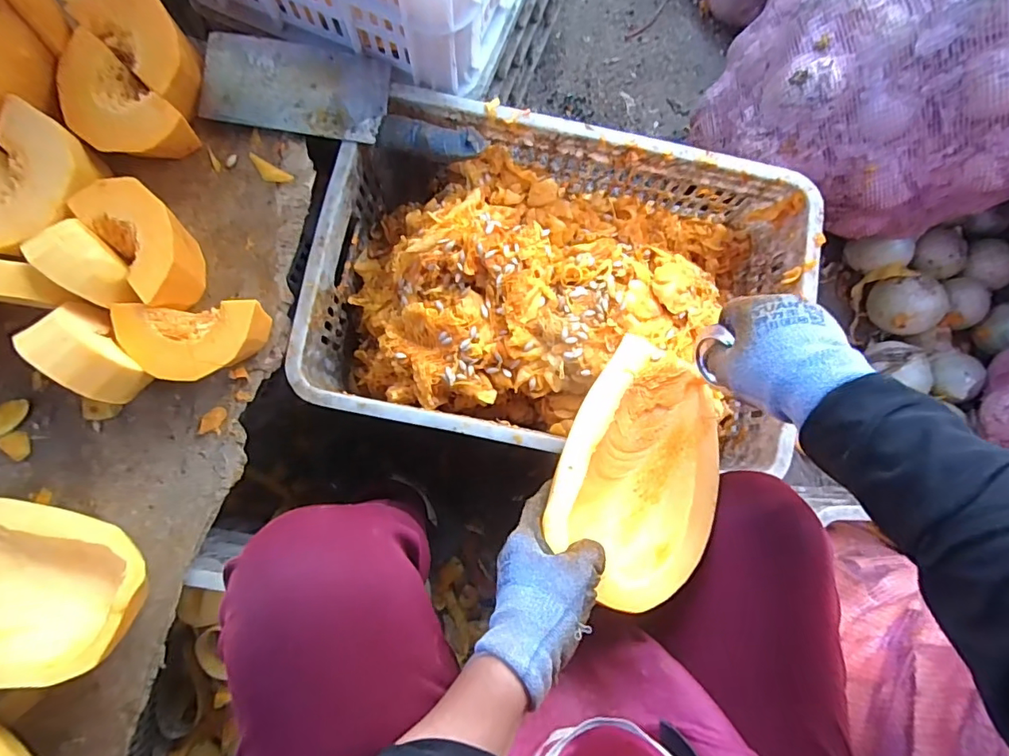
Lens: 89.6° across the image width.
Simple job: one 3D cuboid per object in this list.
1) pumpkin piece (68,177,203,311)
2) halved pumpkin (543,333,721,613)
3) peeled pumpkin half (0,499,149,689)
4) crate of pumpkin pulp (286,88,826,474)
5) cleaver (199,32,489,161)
[{"bbox_3d":[-0.332,-0.129,0.482,0.066,0.076,0.129,-40,87,-7],"label":"pumpkin piece"},{"bbox_3d":[0.115,0.086,0.472,0.138,0.080,0.240,24,62,0],"label":"halved pumpkin"},{"bbox_3d":[-0.441,0.184,0.448,0.245,0.065,0.143,11,65,-6],"label":"peeled pumpkin half"},{"bbox_3d":[0.057,-0.094,0.597,0.509,0.153,0.342,12,83,-2],"label":"crate of pumpkin pulp"},{"bbox_3d":[-0.164,-0.297,0.533,0.281,0.023,0.096,8,83,-3],"label":"cleaver"}]

